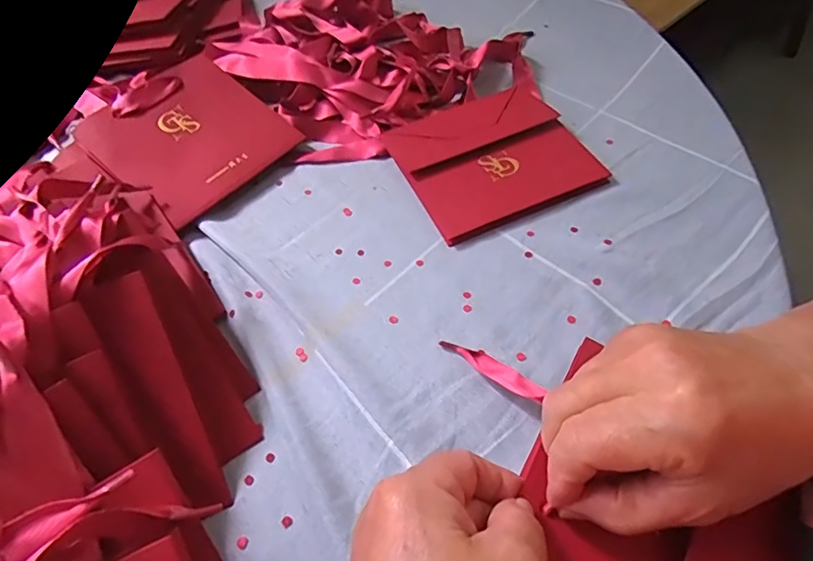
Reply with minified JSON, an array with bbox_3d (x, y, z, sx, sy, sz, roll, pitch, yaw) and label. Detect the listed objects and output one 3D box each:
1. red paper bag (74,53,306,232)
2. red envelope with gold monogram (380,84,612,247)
[{"bbox_3d":[-0.189,-0.130,0.450,0.142,0.009,0.140,40,64,12],"label":"red paper bag"},{"bbox_3d":[0.067,-0.105,0.417,0.135,0.018,0.143,-24,53,-9],"label":"red envelope with gold monogram"}]

